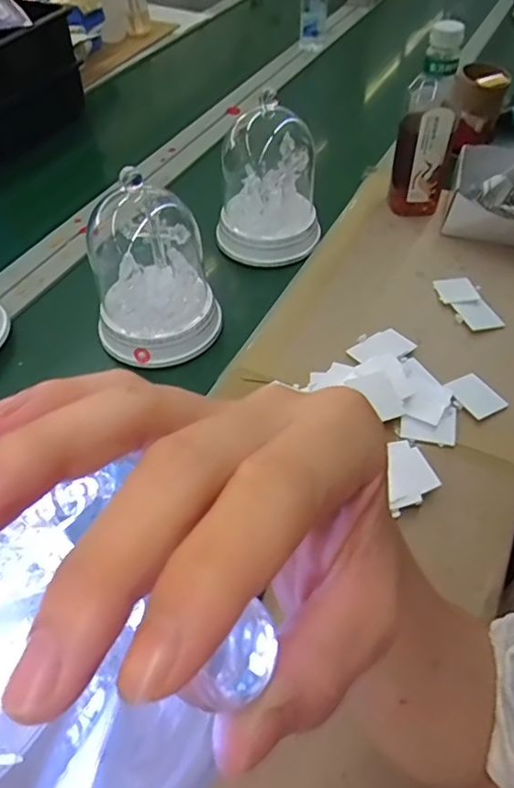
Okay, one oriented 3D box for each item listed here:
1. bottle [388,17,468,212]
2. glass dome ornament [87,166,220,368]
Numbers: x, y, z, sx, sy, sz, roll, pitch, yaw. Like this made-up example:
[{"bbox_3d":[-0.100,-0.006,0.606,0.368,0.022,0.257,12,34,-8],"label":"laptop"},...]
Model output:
[{"bbox_3d":[0.244,-0.380,0.766,0.079,0.234,0.069,10,52,10],"label":"bottle"},{"bbox_3d":[-0.126,-0.149,0.623,0.141,0.200,0.129,-13,52,-9],"label":"glass dome ornament"}]

